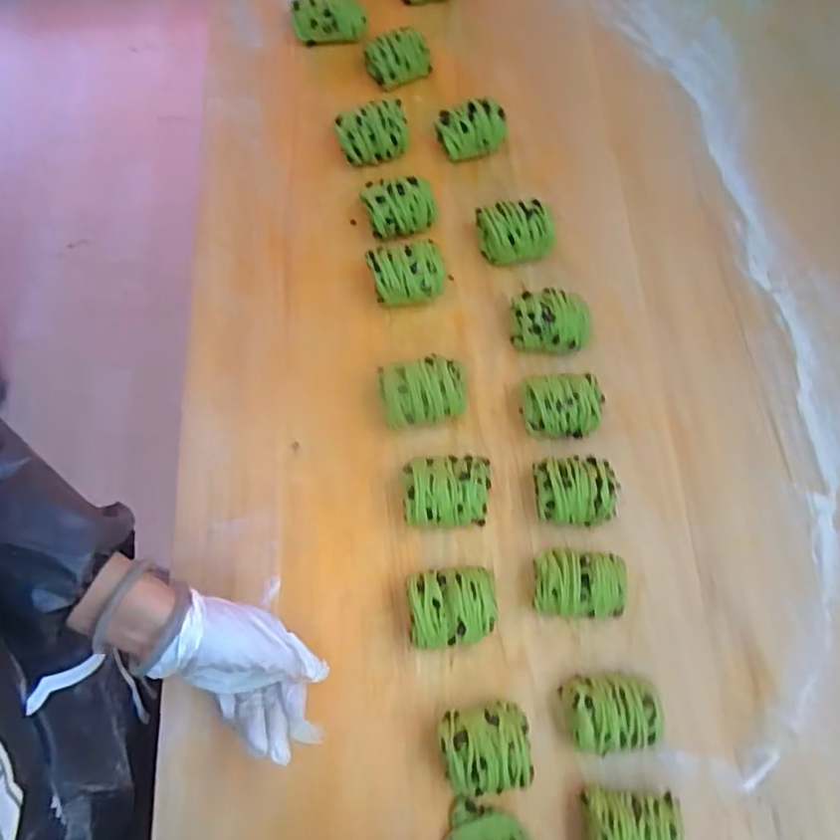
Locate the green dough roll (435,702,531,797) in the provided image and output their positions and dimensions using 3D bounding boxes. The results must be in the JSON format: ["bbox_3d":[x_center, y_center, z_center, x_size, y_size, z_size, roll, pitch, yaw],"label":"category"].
[{"bbox_3d":[0.048,0.245,0.476,0.064,0.045,0.061,1,70,-2],"label":"green dough roll"}]

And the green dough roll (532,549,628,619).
[{"bbox_3d":[0.129,0.134,0.522,0.072,0.040,0.049,3,70,-1],"label":"green dough roll"}]

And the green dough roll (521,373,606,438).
[{"bbox_3d":[0.126,-0.014,0.573,0.071,0.047,0.058,-1,70,-2],"label":"green dough roll"}]

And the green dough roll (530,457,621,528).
[{"bbox_3d":[0.132,0.059,0.541,0.064,0.035,0.053,-2,70,-3],"label":"green dough roll"}]

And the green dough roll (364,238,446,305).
[{"bbox_3d":[-0.012,-0.141,0.609,0.071,0.047,0.060,-19,72,-8],"label":"green dough roll"}]

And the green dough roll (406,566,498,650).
[{"bbox_3d":[0.026,0.150,0.512,0.069,0.045,0.057,-4,70,-3],"label":"green dough roll"}]

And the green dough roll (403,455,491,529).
[{"bbox_3d":[0.022,0.059,0.543,0.073,0.045,0.063,-1,70,-2],"label":"green dough roll"}]

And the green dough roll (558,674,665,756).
[{"bbox_3d":[0.147,0.224,0.490,0.068,0.043,0.054,-1,70,-2],"label":"green dough roll"}]

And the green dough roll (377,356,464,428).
[{"bbox_3d":[0.002,-0.027,0.573,0.076,0.038,0.060,-10,71,-5],"label":"green dough roll"}]

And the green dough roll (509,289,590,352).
[{"bbox_3d":[0.121,-0.093,0.603,0.070,0.046,0.058,-4,70,-3],"label":"green dough roll"}]

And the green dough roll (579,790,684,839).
[{"bbox_3d":[0.152,0.298,0.463,0.072,0.045,0.056,3,70,-1],"label":"green dough roll"}]

